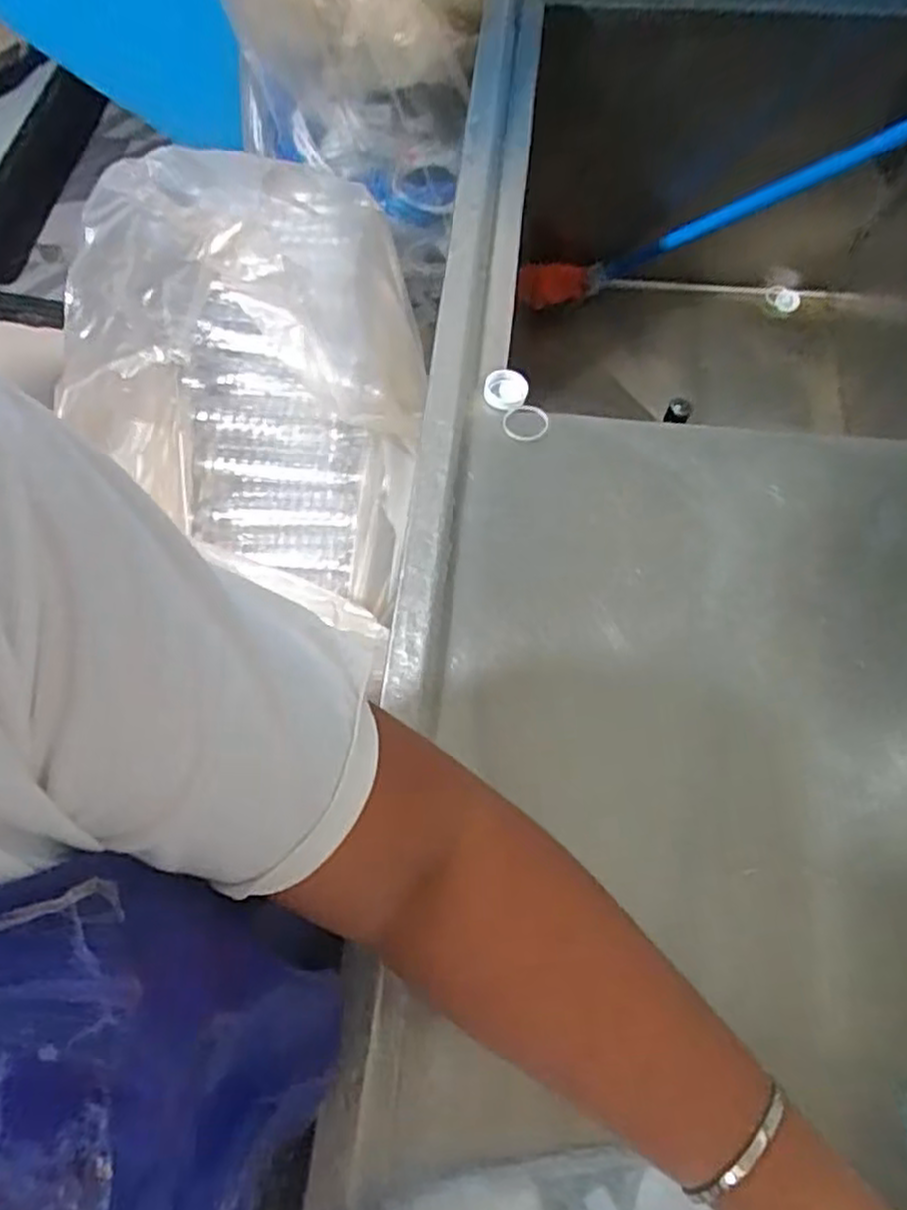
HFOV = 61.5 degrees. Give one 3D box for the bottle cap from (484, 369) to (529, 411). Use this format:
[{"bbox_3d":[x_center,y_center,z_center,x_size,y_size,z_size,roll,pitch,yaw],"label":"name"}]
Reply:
[{"bbox_3d":[0.039,-0.161,0.566,0.031,0.013,0.027,35,71,15],"label":"bottle cap"}]

